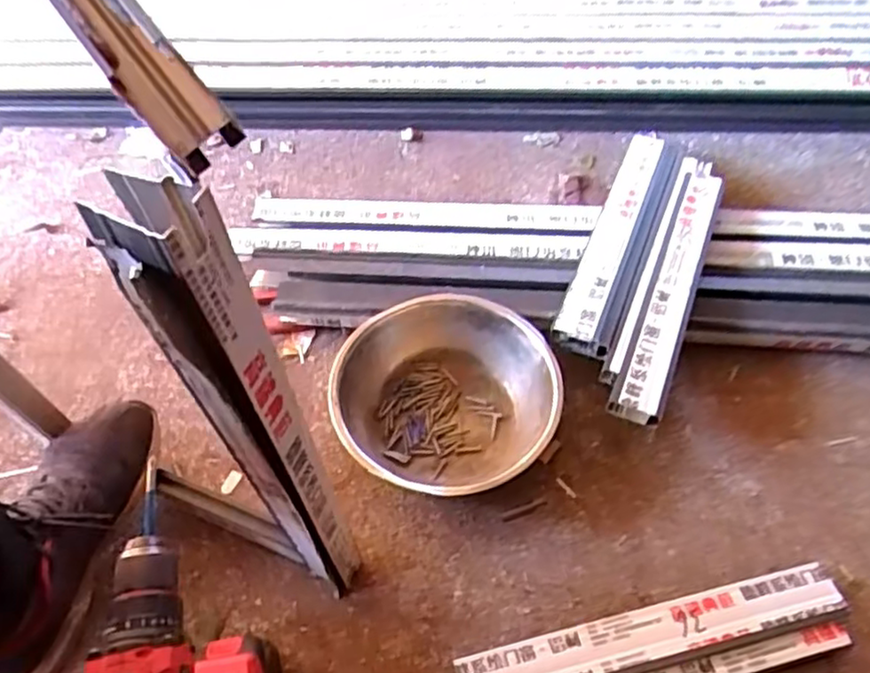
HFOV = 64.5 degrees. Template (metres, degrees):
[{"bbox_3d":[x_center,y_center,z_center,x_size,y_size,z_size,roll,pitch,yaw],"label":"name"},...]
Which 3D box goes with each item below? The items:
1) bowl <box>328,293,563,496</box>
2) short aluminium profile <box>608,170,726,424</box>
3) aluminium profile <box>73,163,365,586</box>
[{"bbox_3d":[0.012,0.069,0.746,0.229,0.085,0.228,-1,57,2],"label":"bowl"},{"bbox_3d":[0.275,-0.063,0.781,0.045,0.034,0.377,19,59,16],"label":"short aluminium profile"},{"bbox_3d":[-0.109,0.081,0.464,0.053,0.472,0.049,25,61,19],"label":"aluminium profile"}]

